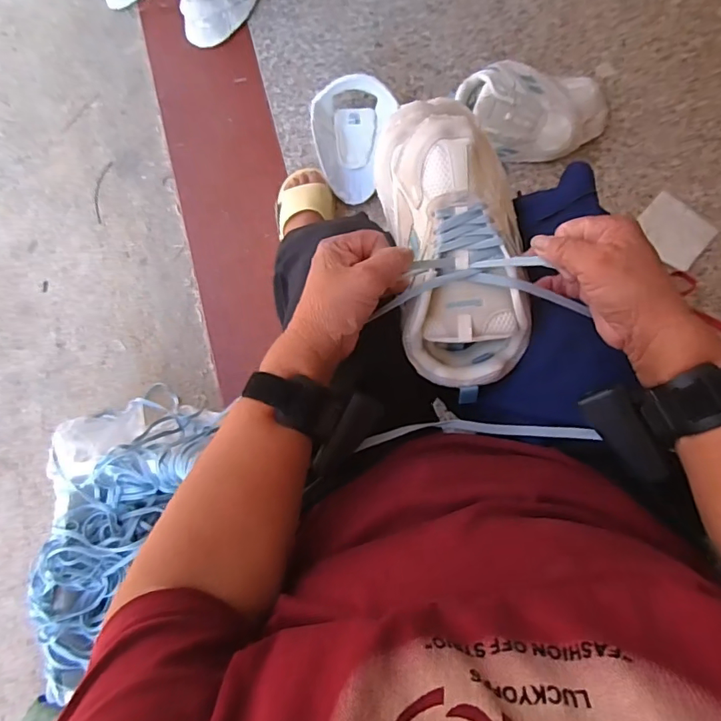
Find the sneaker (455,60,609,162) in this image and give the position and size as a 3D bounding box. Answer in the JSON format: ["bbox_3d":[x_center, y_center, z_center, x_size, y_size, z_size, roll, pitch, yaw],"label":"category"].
[{"bbox_3d":[0.298,-0.420,0.840,0.266,0.130,0.135,4,81,5],"label":"sneaker"}]

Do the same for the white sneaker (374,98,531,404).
[{"bbox_3d":[0.081,-0.105,0.435,0.112,0.082,0.257,-10,83,4],"label":"white sneaker"}]

